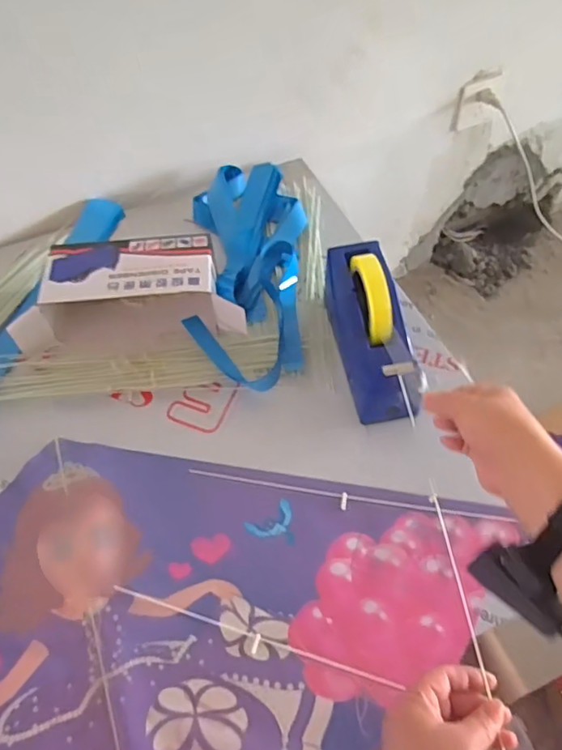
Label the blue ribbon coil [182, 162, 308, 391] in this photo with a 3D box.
[{"bbox_3d":[-0.044,-0.157,0.790,0.162,0.038,0.408,-2,56,-2],"label":"blue ribbon coil"}]

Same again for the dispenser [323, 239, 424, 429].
[{"bbox_3d":[0.106,-0.055,0.658,0.066,0.135,0.204,-9,56,-7],"label":"dispenser"}]

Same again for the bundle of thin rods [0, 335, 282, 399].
[{"bbox_3d":[-0.189,-0.015,0.693,0.369,0.028,0.067,-4,56,-3],"label":"bundle of thin rods"}]

